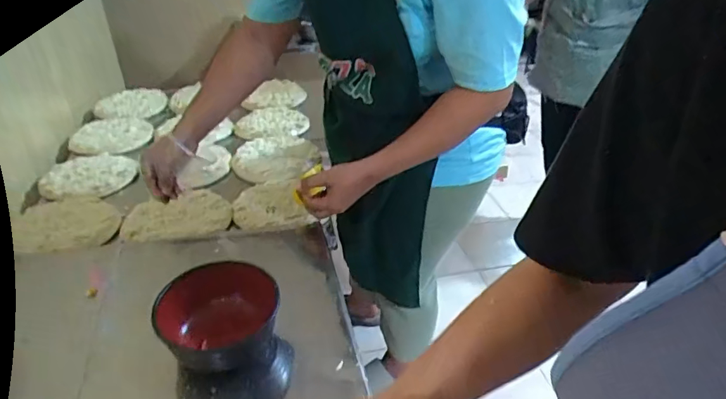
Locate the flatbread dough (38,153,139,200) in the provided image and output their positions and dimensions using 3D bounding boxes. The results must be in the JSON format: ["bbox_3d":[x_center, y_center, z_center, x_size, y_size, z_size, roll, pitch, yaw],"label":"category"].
[{"bbox_3d":[-0.639,-0.059,1.108,0.205,0.029,0.201,-3,32,2],"label":"flatbread dough"}]

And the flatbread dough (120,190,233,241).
[{"bbox_3d":[-0.363,0.033,0.929,0.203,0.031,0.154,-11,32,-12],"label":"flatbread dough"}]

